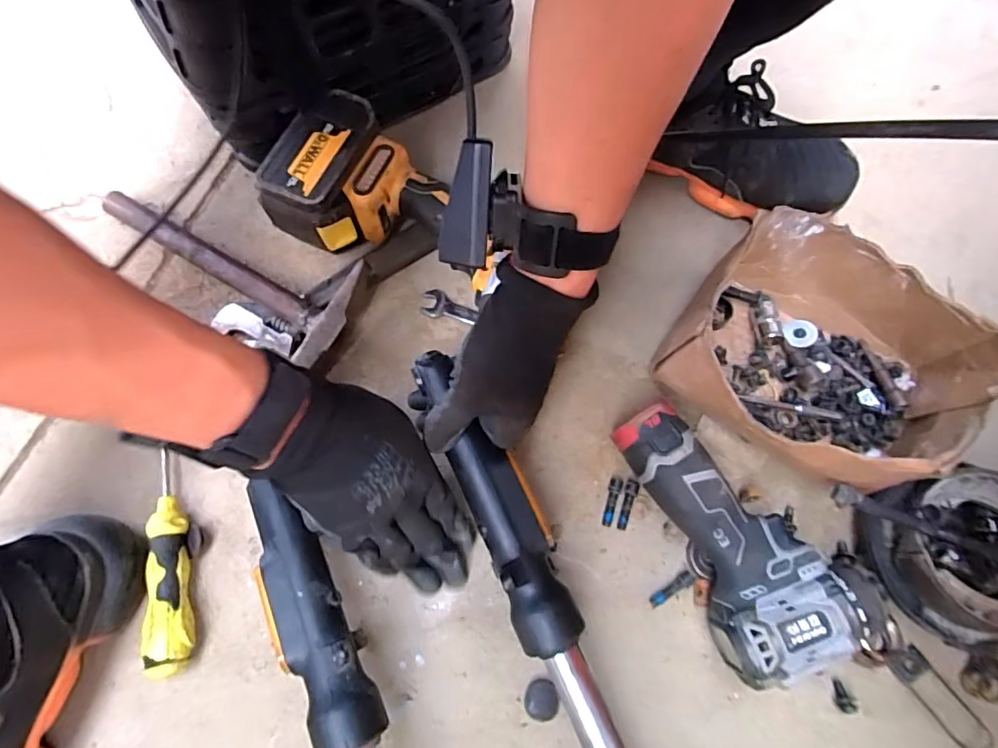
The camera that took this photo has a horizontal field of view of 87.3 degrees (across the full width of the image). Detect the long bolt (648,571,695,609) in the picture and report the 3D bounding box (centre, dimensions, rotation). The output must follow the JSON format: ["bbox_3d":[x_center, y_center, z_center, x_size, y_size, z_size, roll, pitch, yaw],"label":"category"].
[{"bbox_3d":[0.128,0.161,0.390,0.038,0.006,0.009,-31,74,-10],"label":"long bolt"}]

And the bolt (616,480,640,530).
[{"bbox_3d":[0.100,0.103,0.409,0.009,0.007,0.038,17,72,5],"label":"bolt"}]

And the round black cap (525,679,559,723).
[{"bbox_3d":[0.030,0.229,0.366,0.022,0.008,0.024,0,71,0],"label":"round black cap"}]

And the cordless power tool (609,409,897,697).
[{"bbox_3d":[0.173,0.111,0.383,0.102,0.055,0.196,-22,69,-9],"label":"cordless power tool"}]

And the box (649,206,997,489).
[{"bbox_3d":[0.243,-0.013,0.404,0.192,0.100,0.193,34,74,11],"label":"box"}]

